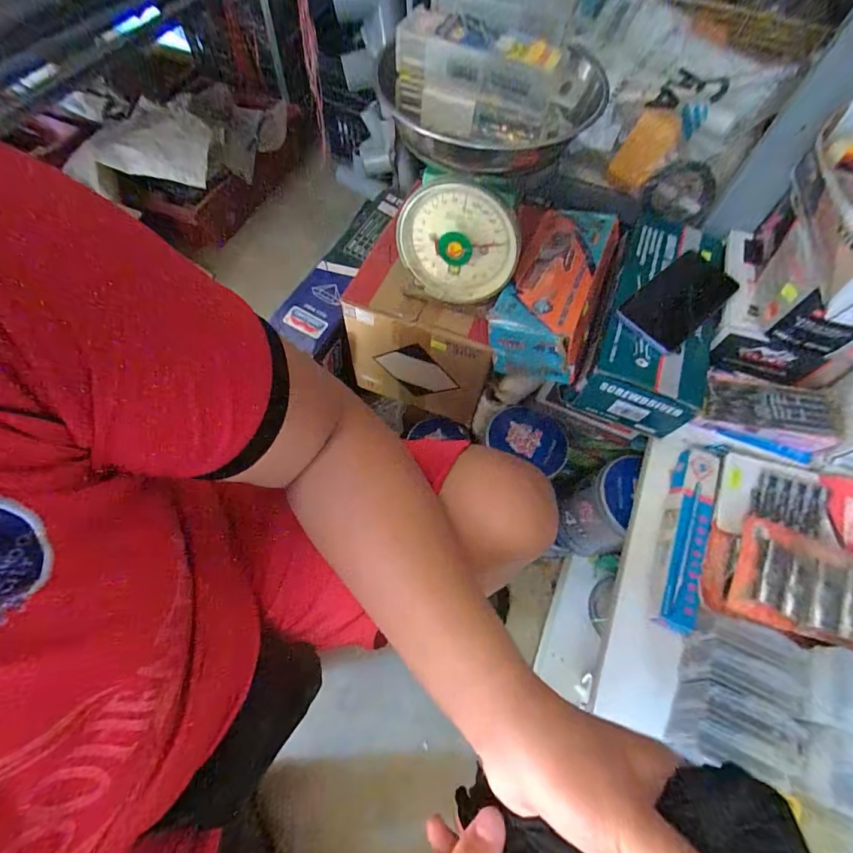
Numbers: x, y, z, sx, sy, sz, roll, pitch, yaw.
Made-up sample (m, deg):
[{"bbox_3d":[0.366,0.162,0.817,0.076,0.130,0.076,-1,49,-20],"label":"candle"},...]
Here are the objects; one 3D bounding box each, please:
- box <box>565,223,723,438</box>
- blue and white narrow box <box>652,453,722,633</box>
[{"bbox_3d":[0.284,-0.132,0.527,0.124,0.082,0.277,23,64,9],"label":"box"},{"bbox_3d":[0.287,0.118,0.457,0.043,0.021,0.199,21,64,8],"label":"blue and white narrow box"}]

